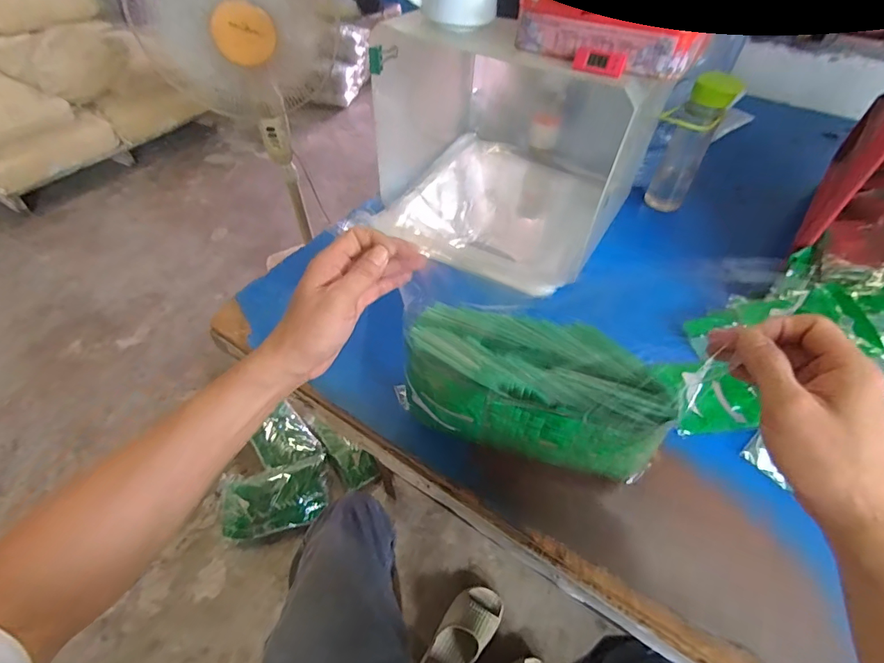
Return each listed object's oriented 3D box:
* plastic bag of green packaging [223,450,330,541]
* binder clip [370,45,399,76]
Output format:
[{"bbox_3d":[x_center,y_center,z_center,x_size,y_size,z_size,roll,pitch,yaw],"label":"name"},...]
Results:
[{"bbox_3d":[-0.444,0.440,1.165,0.281,0.108,0.180,-10,50,-9],"label":"plastic bag of green packaging"},{"bbox_3d":[-0.083,-0.387,0.617,0.013,0.032,0.057,26,54,20],"label":"binder clip"}]

